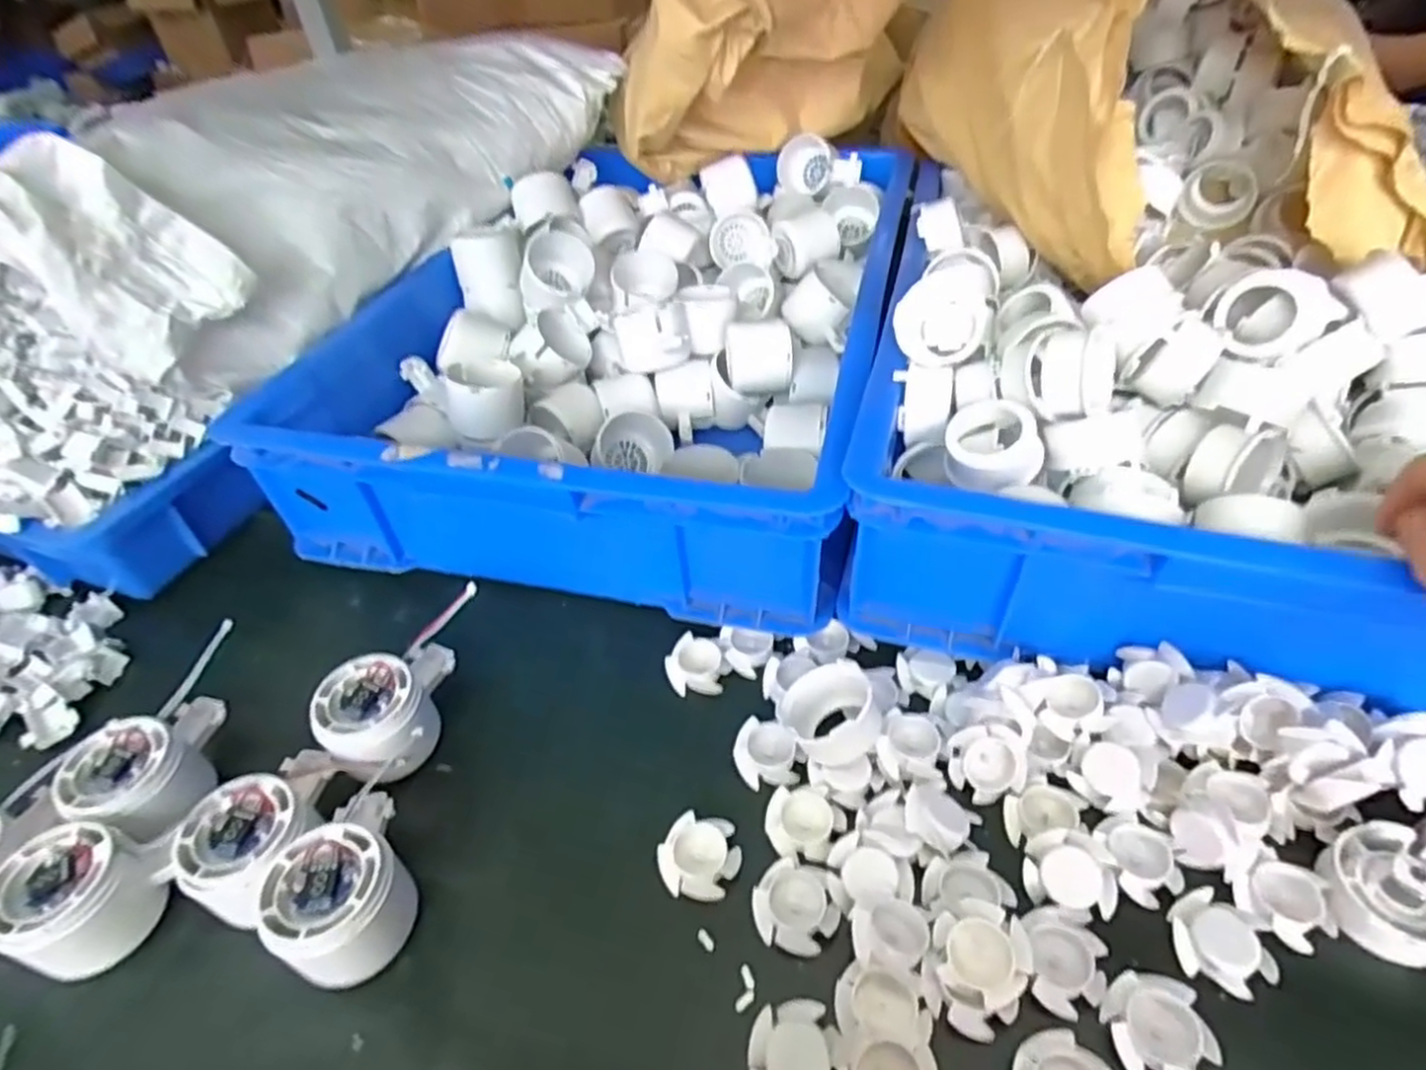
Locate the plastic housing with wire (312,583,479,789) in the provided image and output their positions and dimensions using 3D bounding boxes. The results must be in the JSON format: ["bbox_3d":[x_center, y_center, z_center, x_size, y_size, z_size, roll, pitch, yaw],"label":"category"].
[{"bbox_3d":[-0.185,0.093,0.437,0.062,0.068,0.112,7,46,14],"label":"plastic housing with wire"}]

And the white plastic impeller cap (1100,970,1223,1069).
[{"bbox_3d":[0.188,0.208,0.309,0.039,0.012,0.041,-3,50,3],"label":"white plastic impeller cap"}]

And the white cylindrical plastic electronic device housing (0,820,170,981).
[{"bbox_3d":[-0.308,0.175,0.360,0.053,0.051,0.054,-3,45,3],"label":"white cylindrical plastic electronic device housing"}]

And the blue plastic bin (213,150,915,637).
[{"bbox_3d":[-0.062,-0.202,0.646,0.414,0.109,0.554,7,46,13],"label":"blue plastic bin"}]

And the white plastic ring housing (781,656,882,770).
[{"bbox_3d":[0.069,0.102,0.418,0.055,0.023,0.052,-3,50,3],"label":"white plastic ring housing"}]

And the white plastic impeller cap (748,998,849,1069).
[{"bbox_3d":[0.036,0.225,0.315,0.039,0.017,0.041,-3,50,3],"label":"white plastic impeller cap"}]

